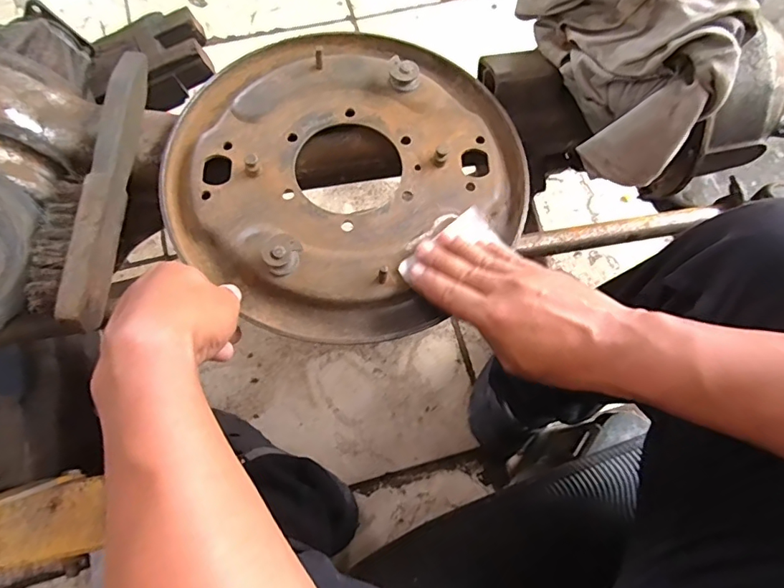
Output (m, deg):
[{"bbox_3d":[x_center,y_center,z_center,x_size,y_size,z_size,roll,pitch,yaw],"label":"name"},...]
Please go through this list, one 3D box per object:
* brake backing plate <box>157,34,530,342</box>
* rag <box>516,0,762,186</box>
[{"bbox_3d":[-0.039,-0.115,0.421,0.286,0.036,0.289,1,73,-2],"label":"brake backing plate"},{"bbox_3d":[0.205,-0.220,0.417,0.055,0.146,0.229,-13,79,-51],"label":"rag"}]

